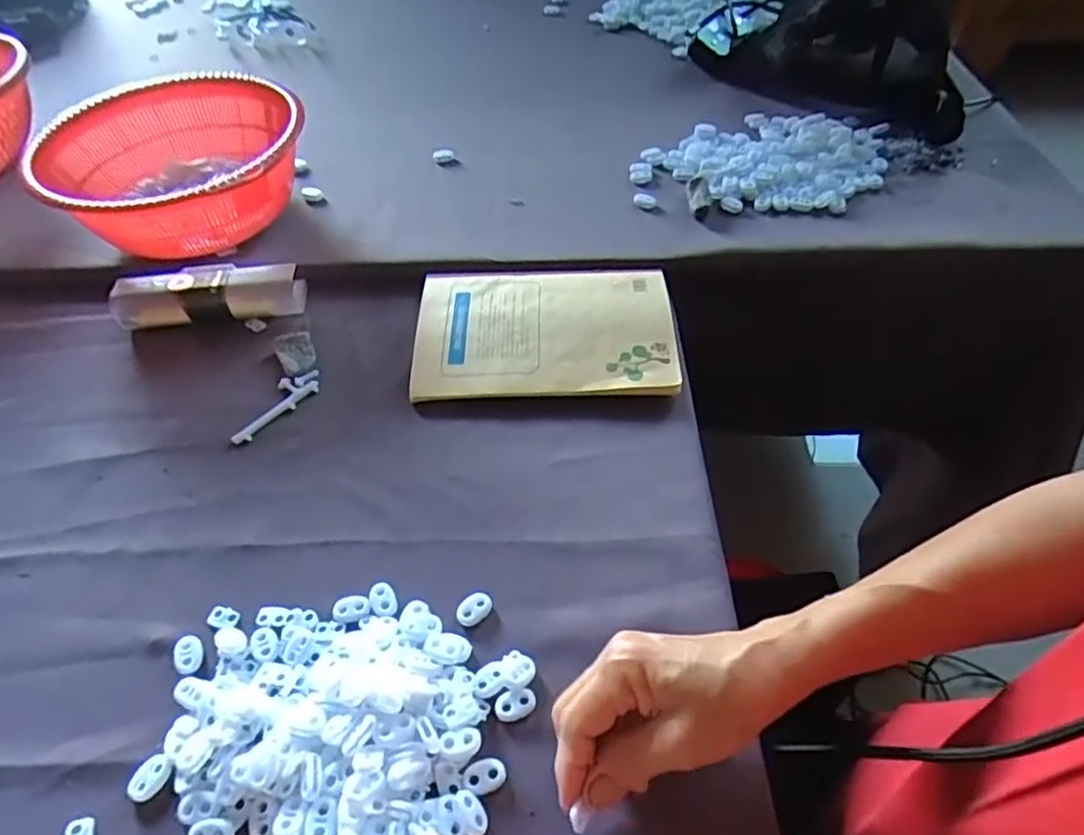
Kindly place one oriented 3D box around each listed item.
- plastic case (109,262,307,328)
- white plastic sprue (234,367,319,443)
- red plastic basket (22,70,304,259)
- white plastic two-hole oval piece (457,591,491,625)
[{"bbox_3d":[-0.290,-0.106,0.580,0.159,0.041,0.040,-5,50,0],"label":"plastic case"},{"bbox_3d":[-0.207,-0.010,0.518,0.028,0.005,0.082,29,57,25],"label":"white plastic sprue"},{"bbox_3d":[-0.336,-0.215,0.624,0.213,0.109,0.214,0,50,4],"label":"red plastic basket"},{"bbox_3d":[-0.041,0.115,0.403,0.022,0.005,0.016,-25,53,-16],"label":"white plastic two-hole oval piece"}]

